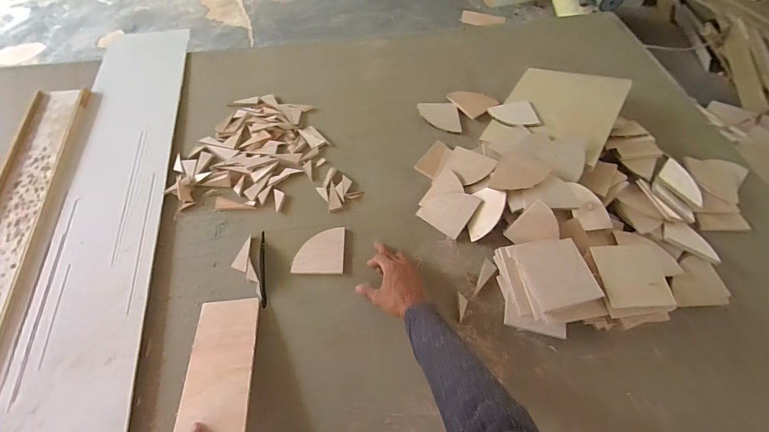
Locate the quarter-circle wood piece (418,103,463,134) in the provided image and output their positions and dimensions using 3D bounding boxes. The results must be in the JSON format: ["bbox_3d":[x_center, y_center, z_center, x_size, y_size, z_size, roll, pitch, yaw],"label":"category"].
[{"bbox_3d":[0.142,-0.253,0.891,0.100,0.012,0.100,-1,61,-5],"label":"quarter-circle wood piece"}]

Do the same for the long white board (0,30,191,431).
[{"bbox_3d":[-0.551,0.085,0.658,0.219,0.011,1.350,-7,61,-8],"label":"long white board"}]

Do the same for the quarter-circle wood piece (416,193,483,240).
[{"bbox_3d":[0.135,-0.015,0.731,0.095,0.008,0.098,35,87,22],"label":"quarter-circle wood piece"}]

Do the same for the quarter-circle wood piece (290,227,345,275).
[{"bbox_3d":[-0.130,0.069,0.698,0.096,0.007,0.096,2,60,-3],"label":"quarter-circle wood piece"}]

